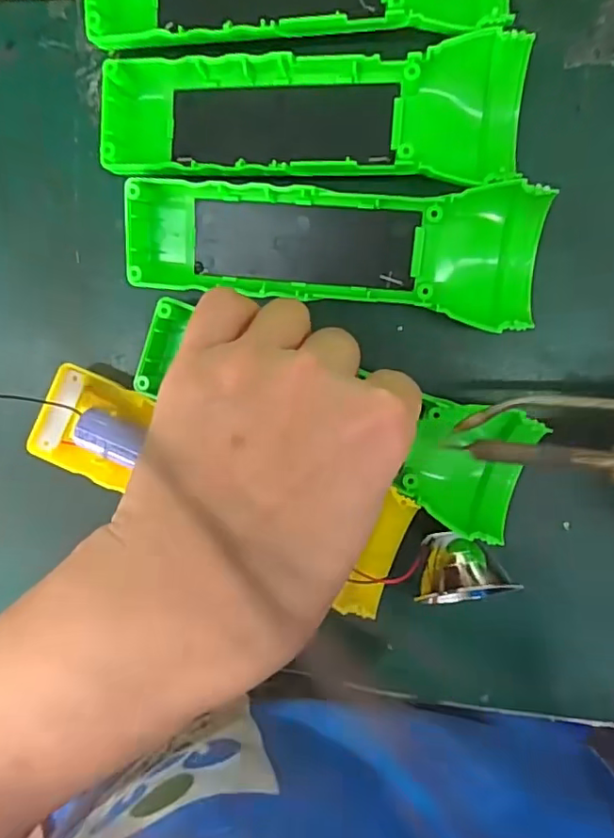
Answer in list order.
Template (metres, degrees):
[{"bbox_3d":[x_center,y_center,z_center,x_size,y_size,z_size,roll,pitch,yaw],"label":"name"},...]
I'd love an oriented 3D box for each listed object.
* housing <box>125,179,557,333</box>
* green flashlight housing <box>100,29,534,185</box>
[{"bbox_3d":[0.008,-0.068,0.224,0.161,0.028,0.046,9,97,6],"label":"housing"},{"bbox_3d":[-0.001,-0.115,0.221,0.160,0.024,0.047,2,97,7],"label":"green flashlight housing"}]

